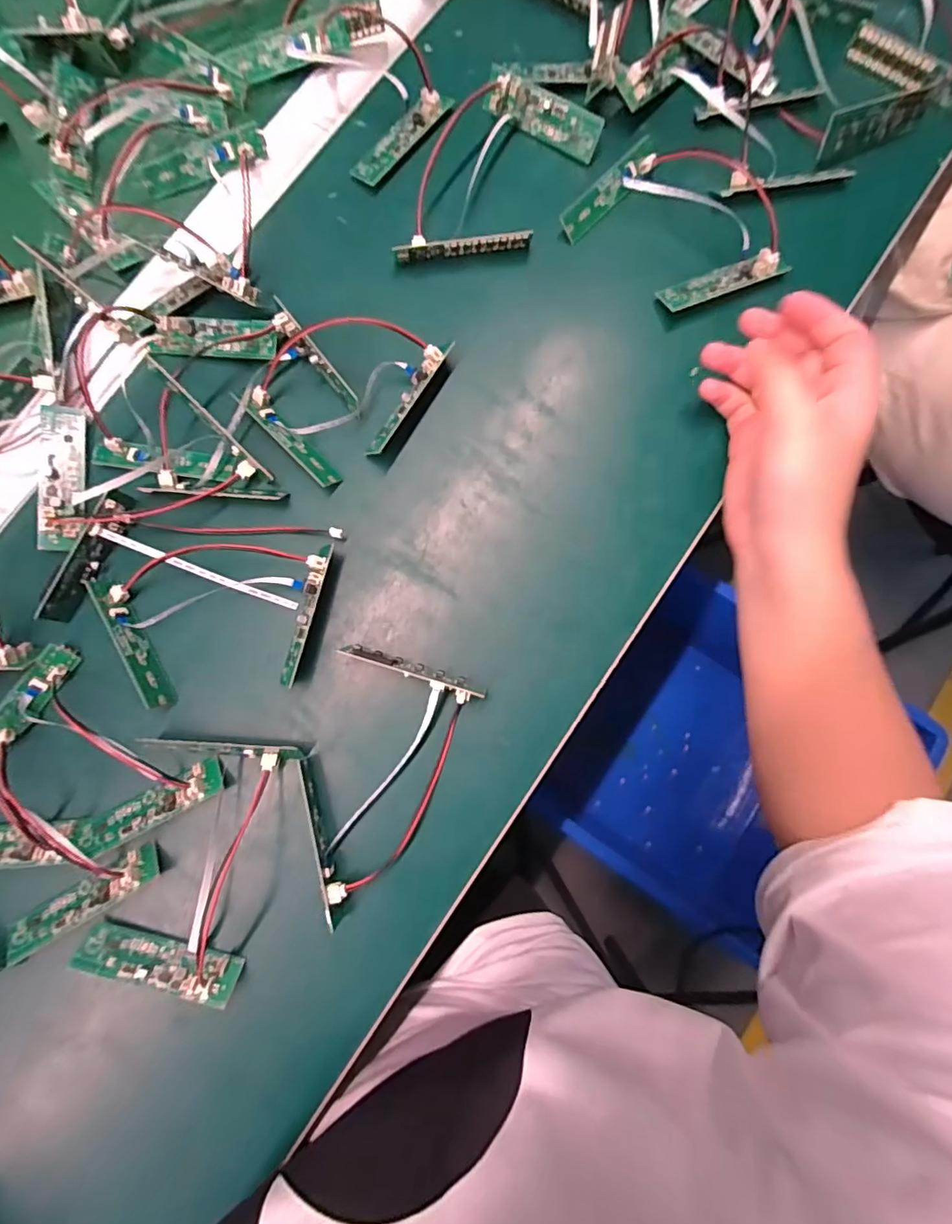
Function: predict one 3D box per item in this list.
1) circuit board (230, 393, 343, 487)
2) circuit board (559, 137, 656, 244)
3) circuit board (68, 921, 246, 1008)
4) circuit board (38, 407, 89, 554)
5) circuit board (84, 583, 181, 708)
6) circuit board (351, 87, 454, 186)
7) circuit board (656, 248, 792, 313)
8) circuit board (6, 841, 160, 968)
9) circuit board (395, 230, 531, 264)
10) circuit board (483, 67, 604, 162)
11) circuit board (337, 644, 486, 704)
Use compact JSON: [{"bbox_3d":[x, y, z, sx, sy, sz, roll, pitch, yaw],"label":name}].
[{"bbox_3d":[-0.115,-0.105,0.316,0.079,0.004,0.014,44,56,5],"label":"circuit board"},{"bbox_3d":[0.087,-0.277,0.339,0.080,0.004,0.017,-44,101,-1],"label":"circuit board"},{"bbox_3d":[-0.167,0.184,0.270,0.080,0.008,0.020,12,82,3],"label":"circuit board"},{"bbox_3d":[-0.252,-0.083,0.316,0.024,0.012,0.091,-5,81,0],"label":"circuit board"},{"bbox_3d":[-0.199,0.015,0.296,0.014,0.008,0.086,-33,82,-4],"label":"circuit board"},{"bbox_3d":[-0.049,-0.320,0.347,0.016,0.014,0.082,42,84,7],"label":"circuit board"},{"bbox_3d":[0.158,-0.212,0.331,0.080,0.012,0.021,-22,81,-2],"label":"circuit board"},{"bbox_3d":[-0.212,0.156,0.279,0.083,0.009,0.019,-31,82,-4],"label":"circuit board"},{"bbox_3d":[-0.008,-0.237,0.335,0.088,0.013,0.013,-7,81,0],"label":"circuit board"},{"bbox_3d":[0.045,-0.332,0.344,0.083,0.025,0.011,33,43,4],"label":"circuit board"},{"bbox_3d":[-0.035,0.035,0.291,0.082,0.014,0.012,18,82,4],"label":"circuit board"}]

